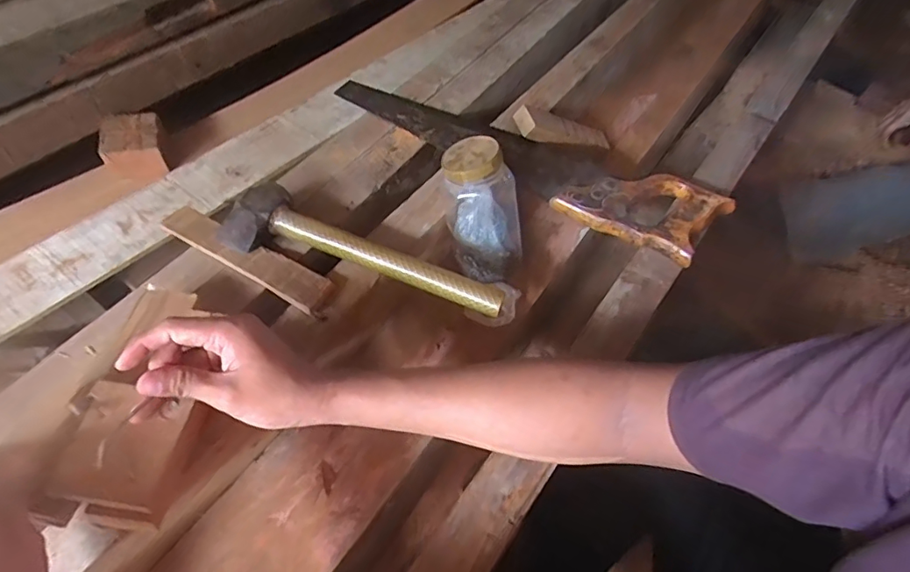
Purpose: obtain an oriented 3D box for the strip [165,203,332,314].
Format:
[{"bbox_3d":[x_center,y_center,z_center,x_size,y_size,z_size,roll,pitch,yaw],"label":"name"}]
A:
[{"bbox_3d":[-0.219,-0.033,0.539,0.205,0.015,0.040,26,60,16],"label":"strip"}]

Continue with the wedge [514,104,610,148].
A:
[{"bbox_3d":[0.153,-0.212,0.707,0.169,0.033,0.034,1,49,-33],"label":"wedge"}]

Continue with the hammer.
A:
[{"bbox_3d":[-0.095,-0.035,0.538,0.298,0.044,0.075,16,53,7],"label":"hammer"}]

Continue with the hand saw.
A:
[{"bbox_3d":[0.070,-0.170,0.656,0.509,0.033,0.112,26,55,14],"label":"hand saw"}]

